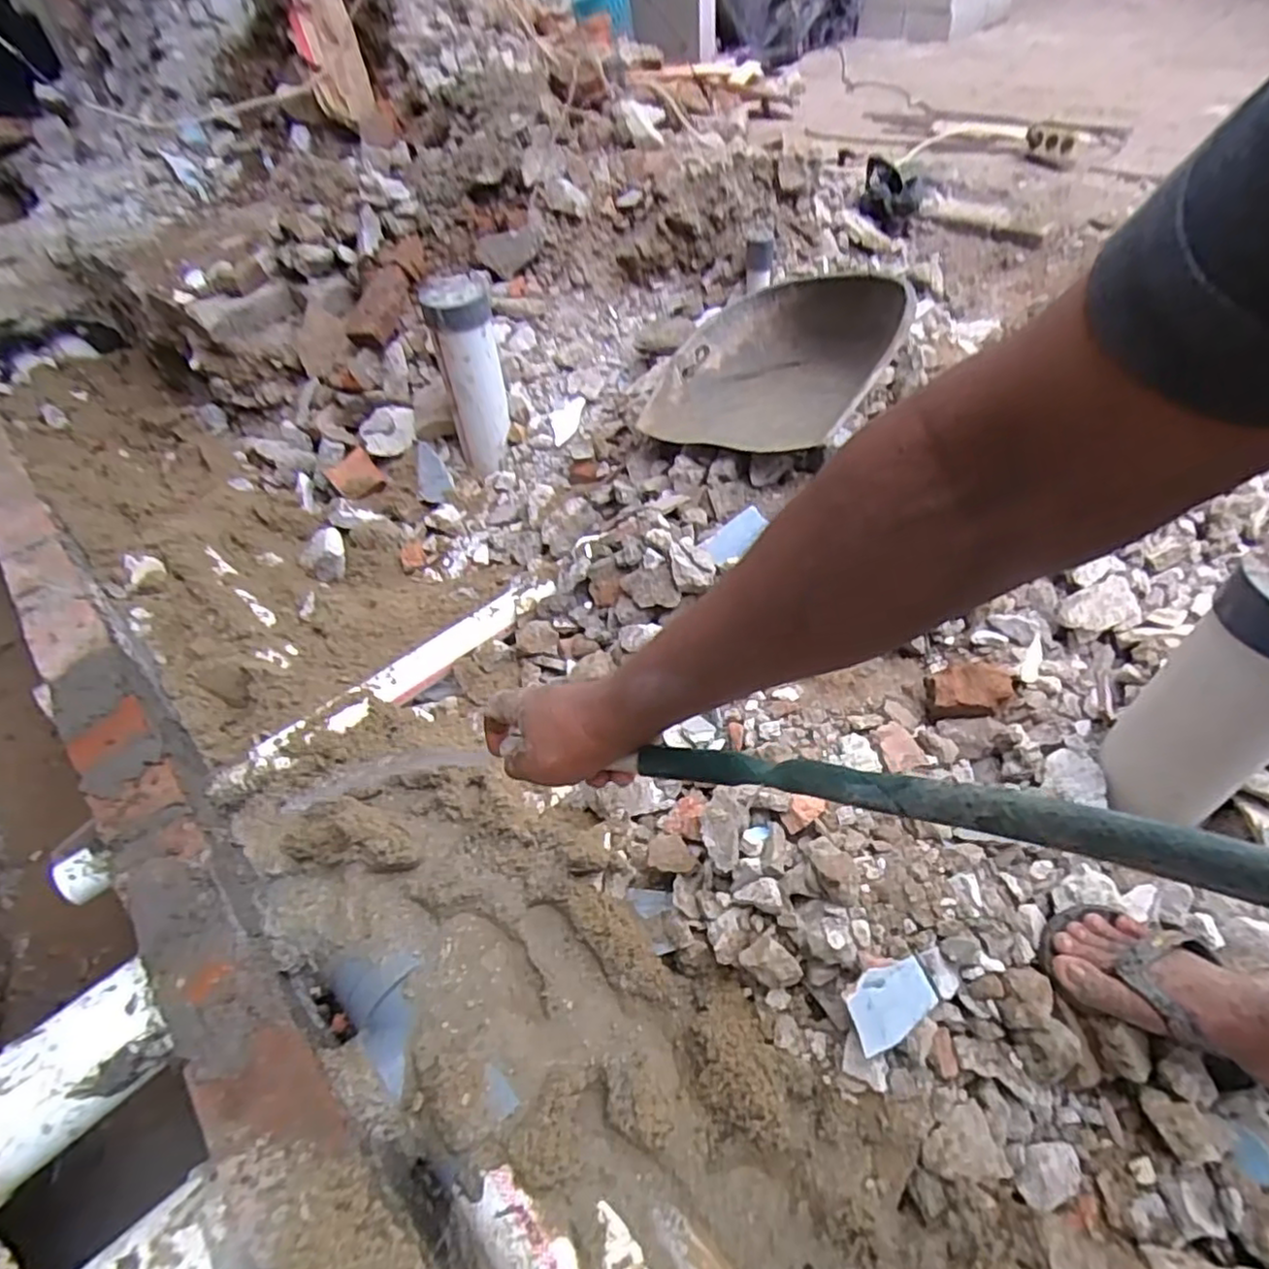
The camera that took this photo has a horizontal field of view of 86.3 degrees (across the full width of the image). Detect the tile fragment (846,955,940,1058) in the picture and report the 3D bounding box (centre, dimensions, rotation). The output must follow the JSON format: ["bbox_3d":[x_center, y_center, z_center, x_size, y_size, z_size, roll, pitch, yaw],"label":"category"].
[{"bbox_3d":[0.228,0.328,0.602,0.079,0.004,0.056,-23,71,-9],"label":"tile fragment"}]

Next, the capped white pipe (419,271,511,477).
[{"bbox_3d":[-0.313,-0.502,1.321,0.118,0.343,0.106,-16,47,-10],"label":"capped white pipe"}]

